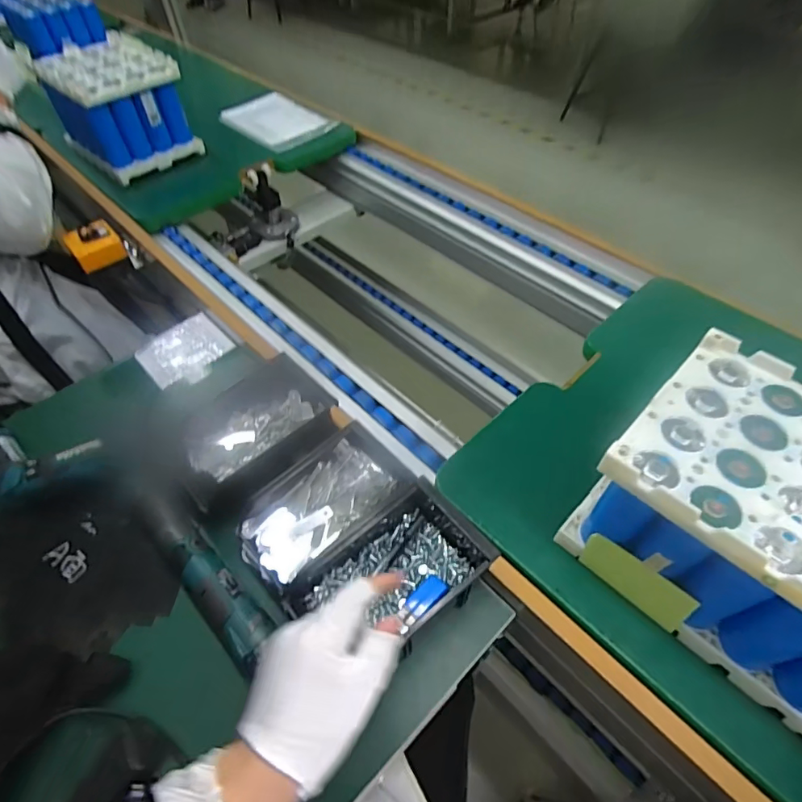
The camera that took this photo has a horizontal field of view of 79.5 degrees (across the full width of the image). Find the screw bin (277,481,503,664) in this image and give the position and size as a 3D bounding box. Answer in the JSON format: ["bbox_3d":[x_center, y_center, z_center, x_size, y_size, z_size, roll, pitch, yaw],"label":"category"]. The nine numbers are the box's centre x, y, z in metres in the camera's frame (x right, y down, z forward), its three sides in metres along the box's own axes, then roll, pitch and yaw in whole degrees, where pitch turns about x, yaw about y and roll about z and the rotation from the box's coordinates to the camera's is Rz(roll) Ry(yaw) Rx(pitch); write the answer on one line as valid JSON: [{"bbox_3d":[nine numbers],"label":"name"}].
[{"bbox_3d":[-0.008,0.165,0.447,0.171,0.064,0.112,-37,60,-21],"label":"screw bin"}]

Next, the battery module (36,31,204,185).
[{"bbox_3d":[-0.534,-0.556,0.923,0.198,0.158,0.263,-37,60,-21],"label":"battery module"}]

